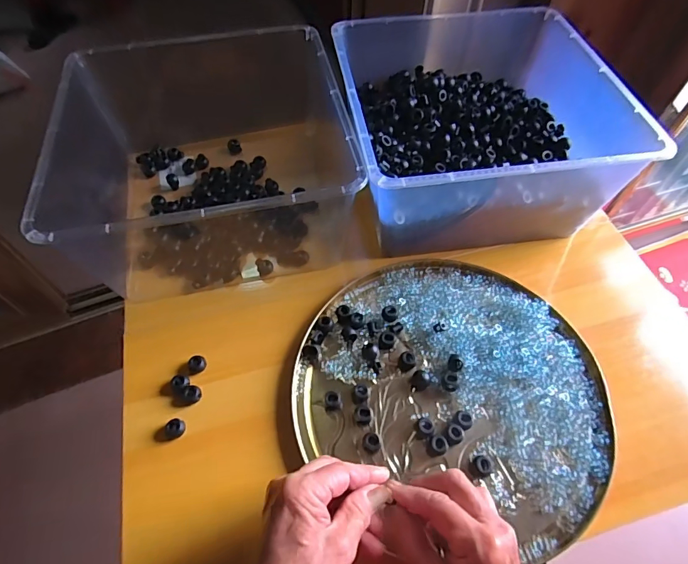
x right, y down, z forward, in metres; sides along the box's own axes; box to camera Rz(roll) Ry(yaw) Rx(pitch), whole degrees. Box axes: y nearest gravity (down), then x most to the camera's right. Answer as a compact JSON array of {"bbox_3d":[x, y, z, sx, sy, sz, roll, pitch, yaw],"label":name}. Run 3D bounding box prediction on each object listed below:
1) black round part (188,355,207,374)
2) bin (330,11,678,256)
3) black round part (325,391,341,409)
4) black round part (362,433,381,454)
[{"bbox_3d":[-0.149,0.083,0.434,0.018,0.012,0.015,-35,64,-21],"label":"black round part"},{"bbox_3d":[0.149,-0.209,0.538,0.303,0.125,0.340,-7,57,-5],"label":"bin"},{"bbox_3d":[-0.011,0.114,0.412,0.015,0.009,0.015,0,57,-1],"label":"black round part"},{"bbox_3d":[0.025,0.147,0.389,0.017,0.008,0.016,0,57,-1],"label":"black round part"}]

